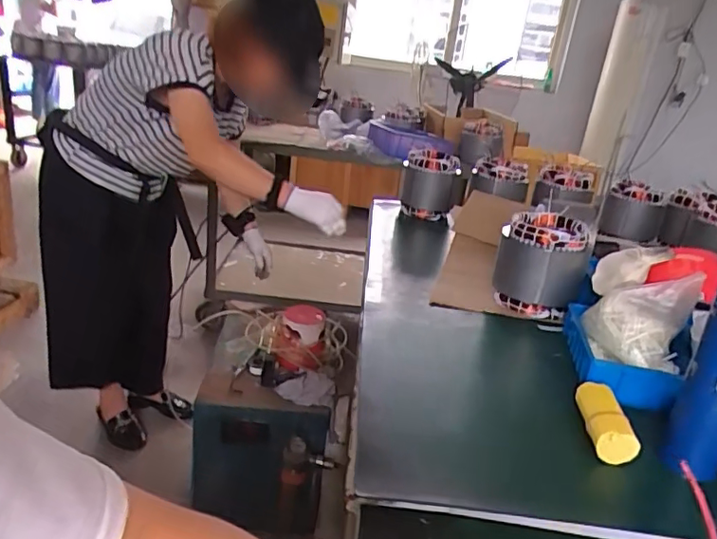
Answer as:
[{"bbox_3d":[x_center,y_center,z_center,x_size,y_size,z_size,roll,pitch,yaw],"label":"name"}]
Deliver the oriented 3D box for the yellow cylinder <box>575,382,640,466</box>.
[{"bbox_3d":[0.295,0.183,0.665,0.044,0.041,0.119,9,21,4],"label":"yellow cylinder"}]

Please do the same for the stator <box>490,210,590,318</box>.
[{"bbox_3d":[0.336,-0.016,1.007,0.150,0.155,0.136,13,22,14],"label":"stator"}]

